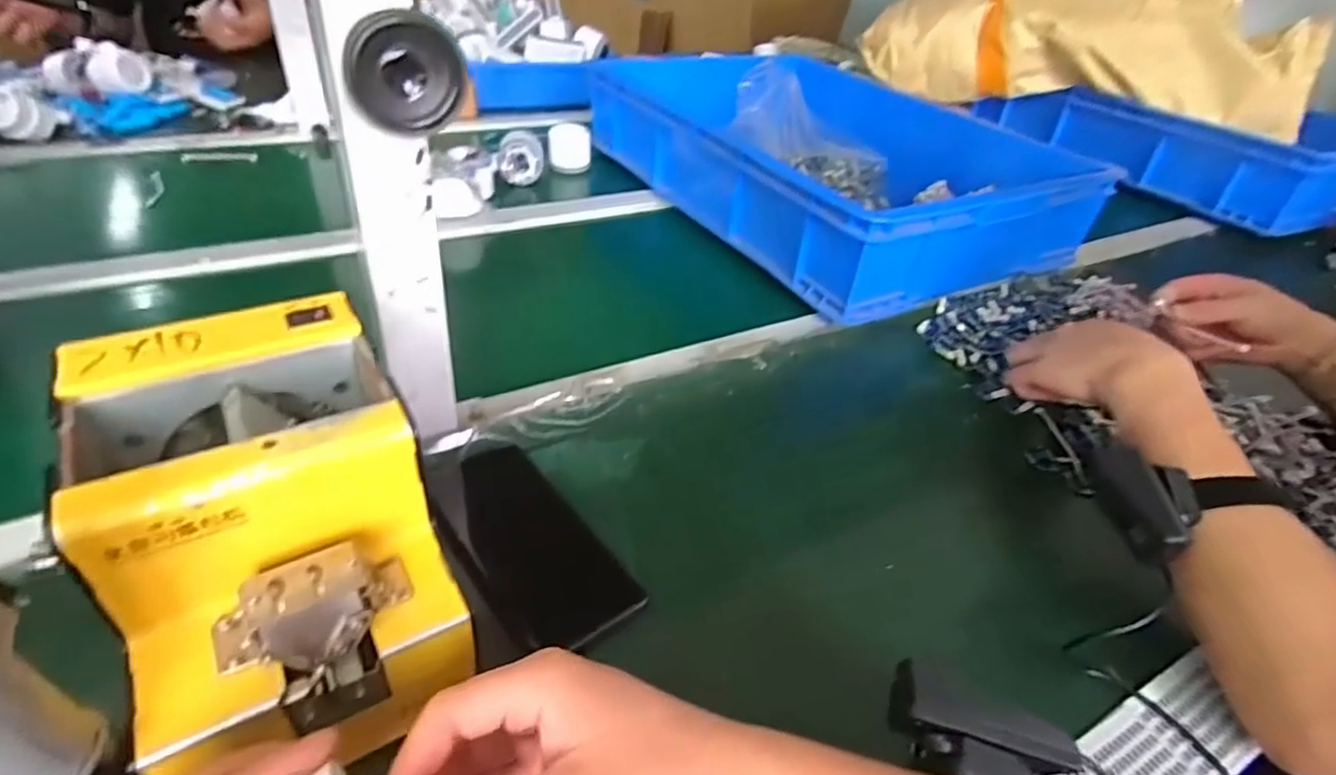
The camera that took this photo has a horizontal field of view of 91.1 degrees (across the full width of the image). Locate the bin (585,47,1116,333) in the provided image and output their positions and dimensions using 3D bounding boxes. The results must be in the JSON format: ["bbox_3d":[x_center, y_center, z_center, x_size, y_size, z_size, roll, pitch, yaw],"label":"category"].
[{"bbox_3d":[0.197,-0.310,0.879,0.396,0.119,0.582,-17,44,-28],"label":"bin"}]

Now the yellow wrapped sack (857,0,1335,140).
[{"bbox_3d":[0.732,-0.624,1.167,0.668,0.266,0.303,23,41,19],"label":"yellow wrapped sack"}]

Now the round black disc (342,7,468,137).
[{"bbox_3d":[-0.124,-0.147,0.309,0.053,0.051,0.016,-23,28,-29],"label":"round black disc"}]

